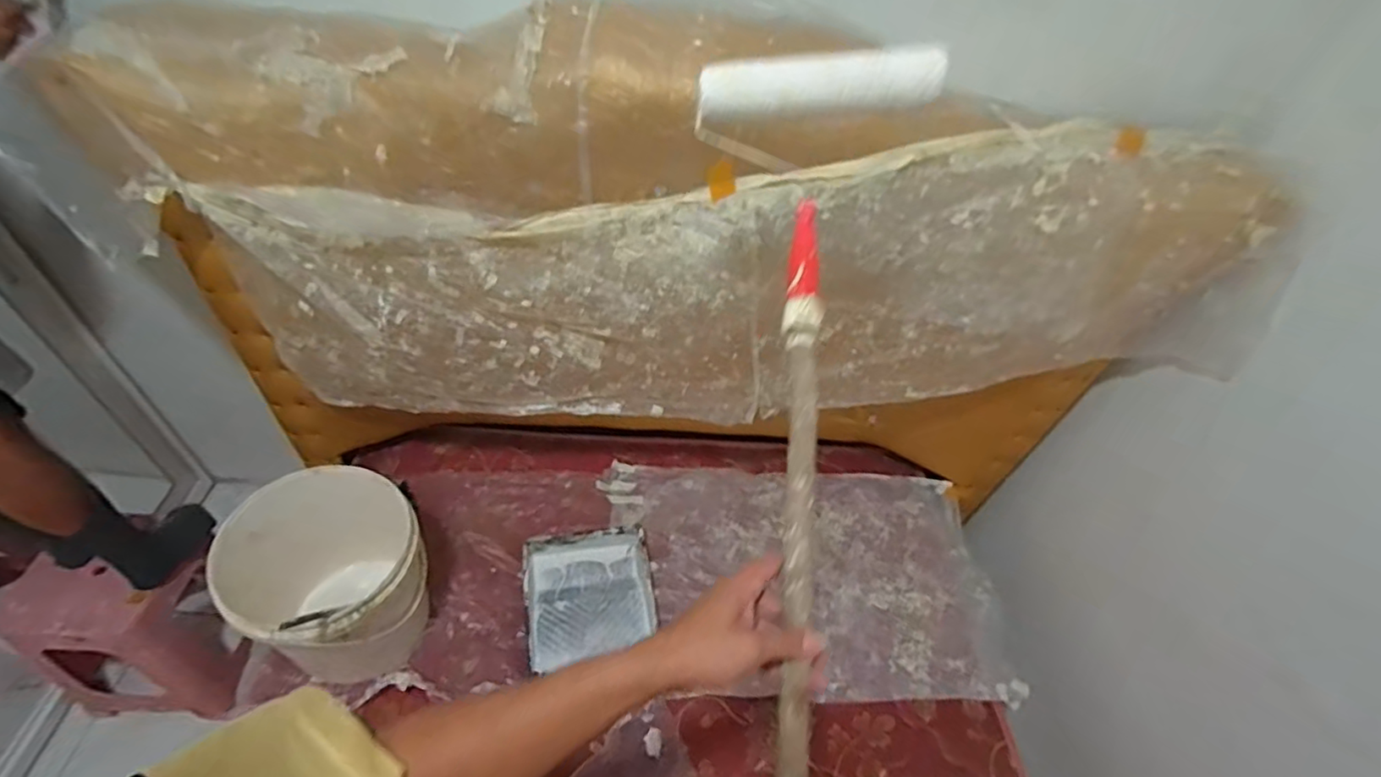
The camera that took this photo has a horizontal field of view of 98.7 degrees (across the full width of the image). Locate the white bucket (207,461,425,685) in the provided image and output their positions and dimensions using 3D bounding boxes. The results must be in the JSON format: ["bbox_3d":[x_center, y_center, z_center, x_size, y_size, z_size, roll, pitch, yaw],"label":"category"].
[{"bbox_3d":[-0.663,0.360,1.132,0.305,0.309,0.305,3,47,-3],"label":"white bucket"}]

